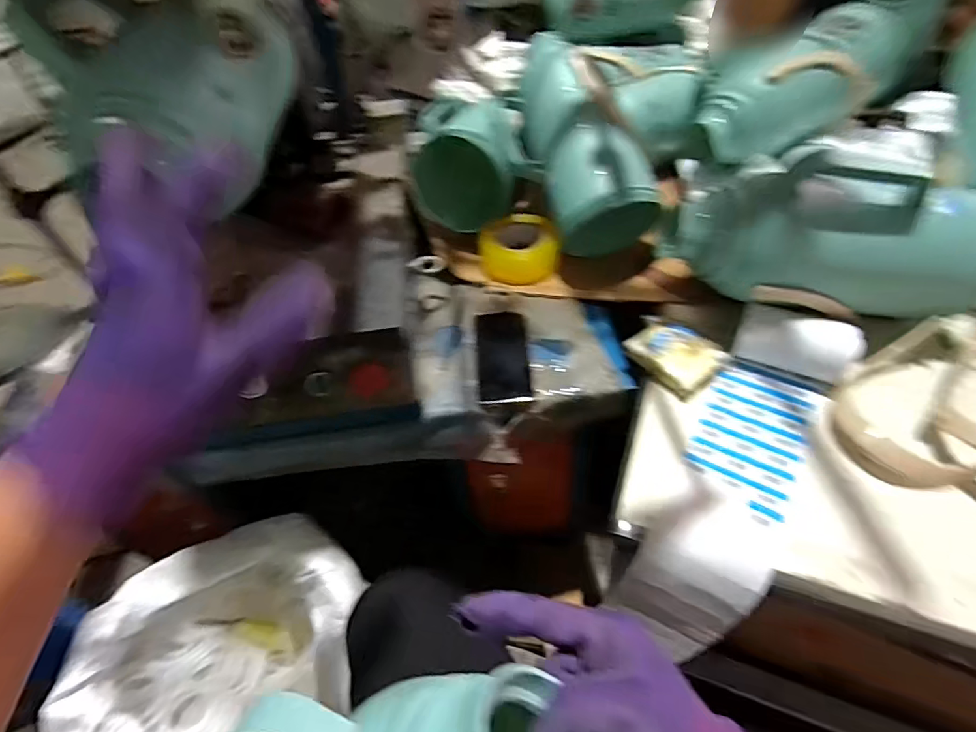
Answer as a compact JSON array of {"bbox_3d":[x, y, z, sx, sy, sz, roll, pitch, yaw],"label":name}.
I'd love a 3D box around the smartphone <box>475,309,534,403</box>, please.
[{"bbox_3d":[0.021,-0.014,0.687,0.068,0.011,0.143,-5,61,2],"label":"smartphone"}]

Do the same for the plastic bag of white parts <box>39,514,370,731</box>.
[{"bbox_3d":[-0.330,0.365,0.645,0.300,0.206,0.319,9,51,14],"label":"plastic bag of white parts"}]

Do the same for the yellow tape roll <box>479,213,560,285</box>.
[{"bbox_3d":[0.050,-0.193,0.814,0.122,0.073,0.122,-3,49,4],"label":"yellow tape roll"}]

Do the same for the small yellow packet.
[{"bbox_3d":[0.236,-0.012,0.639,0.083,0.033,0.108,-38,55,-24],"label":"small yellow packet"}]

